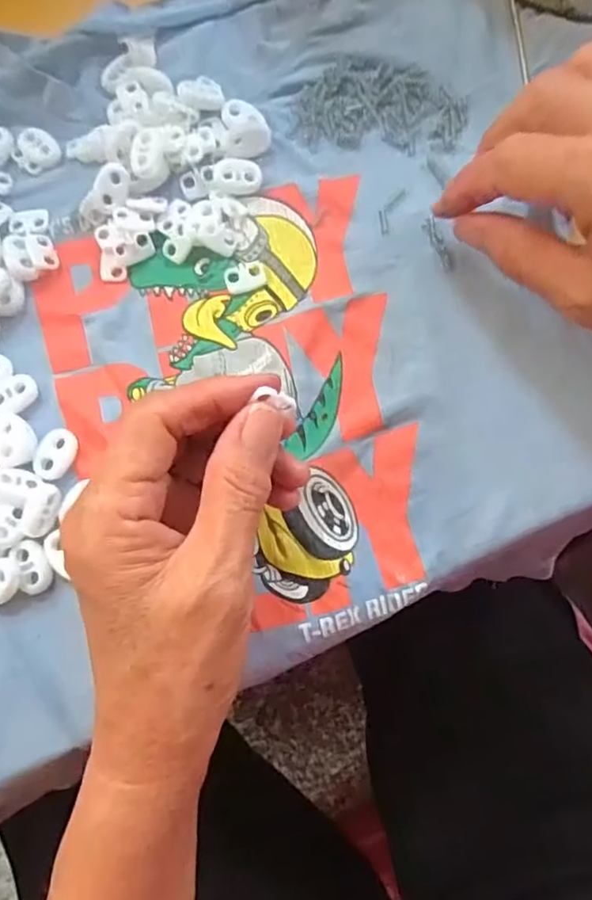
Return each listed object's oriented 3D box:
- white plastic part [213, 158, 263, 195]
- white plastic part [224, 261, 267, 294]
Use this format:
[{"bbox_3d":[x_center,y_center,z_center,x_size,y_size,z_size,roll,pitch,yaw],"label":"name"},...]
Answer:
[{"bbox_3d":[-0.027,-0.128,0.287,0.022,0.004,0.017,-8,80,-2],"label":"white plastic part"},{"bbox_3d":[-0.023,-0.080,0.281,0.019,0.004,0.013,-20,80,-4],"label":"white plastic part"}]

